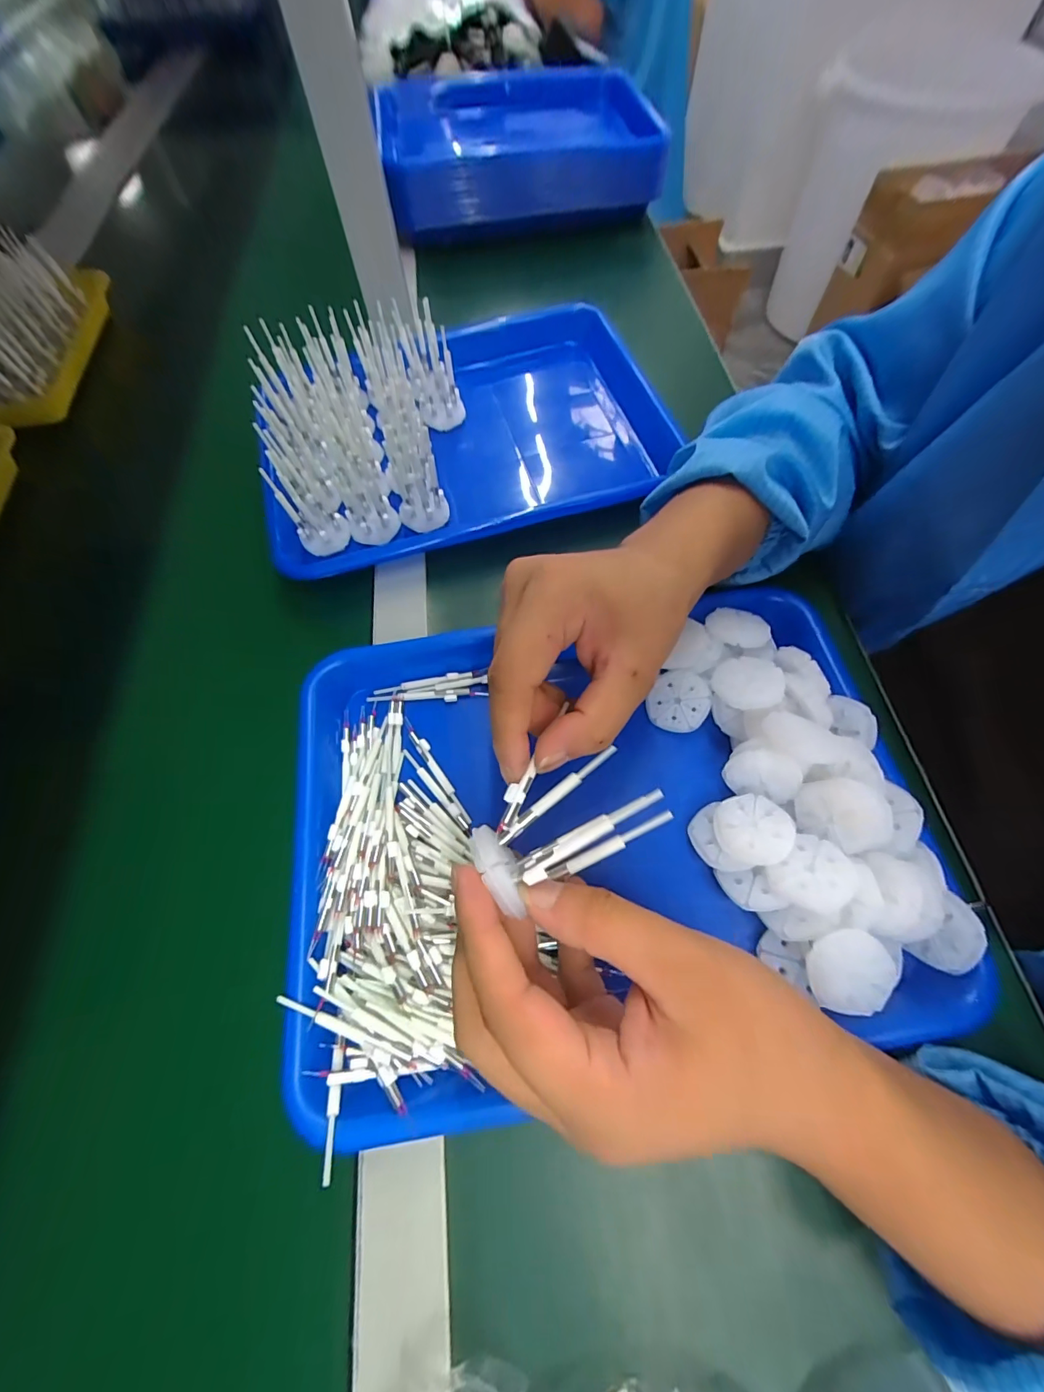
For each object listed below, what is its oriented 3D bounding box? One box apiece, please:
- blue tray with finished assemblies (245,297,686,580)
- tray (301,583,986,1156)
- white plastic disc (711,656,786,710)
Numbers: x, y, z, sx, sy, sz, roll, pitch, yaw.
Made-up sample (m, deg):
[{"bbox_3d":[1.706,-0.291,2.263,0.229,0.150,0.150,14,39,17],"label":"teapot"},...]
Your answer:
[{"bbox_3d":[-0.046,-0.236,0.384,0.344,0.081,0.240,-18,65,-6],"label":"blue tray with finished assemblies"},{"bbox_3d":[0.036,0.063,0.258,0.325,0.045,0.243,-10,65,-2],"label":"tray"},{"bbox_3d":[0.132,-0.009,0.269,0.035,0.007,0.036,-1,65,2],"label":"white plastic disc"}]

